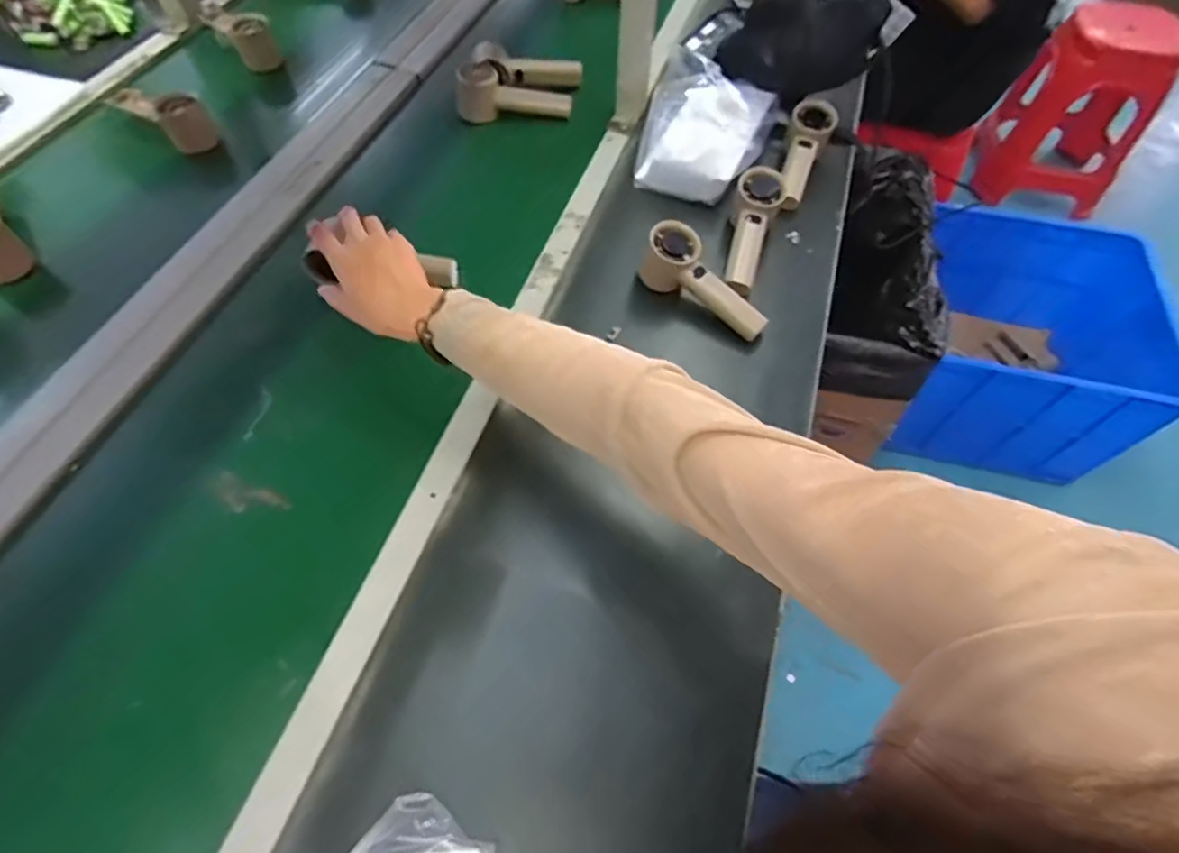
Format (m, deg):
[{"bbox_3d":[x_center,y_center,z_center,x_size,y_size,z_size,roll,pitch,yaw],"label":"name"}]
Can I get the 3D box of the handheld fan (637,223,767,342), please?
[{"bbox_3d":[0.126,-0.154,0.664,0.159,0.059,0.050,42,67,2],"label":"handheld fan"}]

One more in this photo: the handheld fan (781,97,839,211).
[{"bbox_3d":[0.279,-0.353,0.782,0.057,0.044,0.174,19,75,7],"label":"handheld fan"}]

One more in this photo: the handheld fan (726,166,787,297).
[{"bbox_3d":[0.191,-0.227,0.704,0.055,0.040,0.166,15,77,5],"label":"handheld fan"}]

